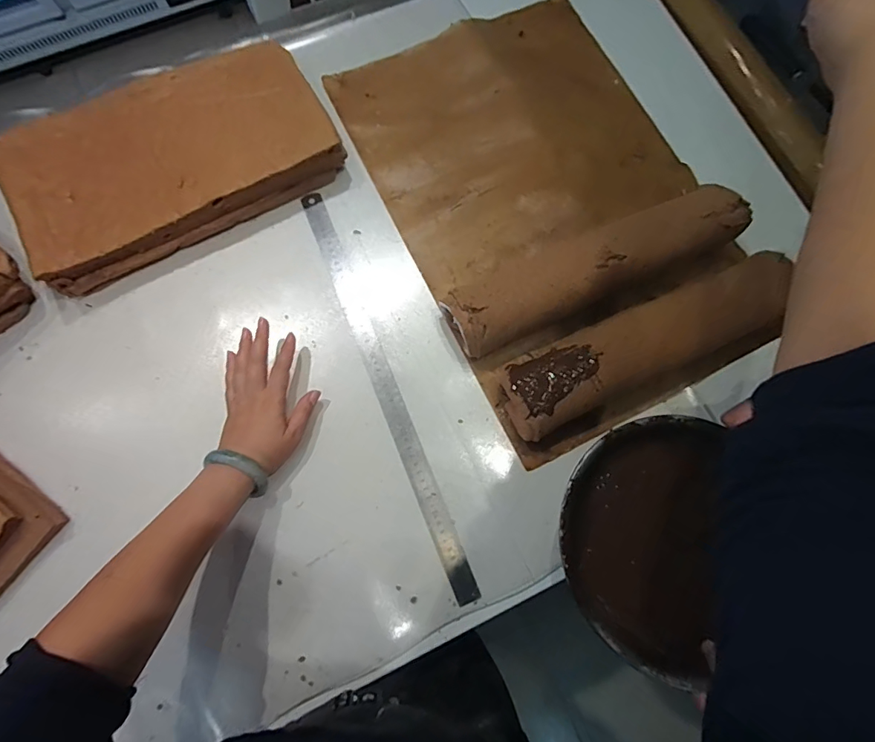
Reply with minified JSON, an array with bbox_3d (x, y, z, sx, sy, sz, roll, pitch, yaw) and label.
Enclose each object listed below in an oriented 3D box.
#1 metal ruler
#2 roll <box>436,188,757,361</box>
[{"bbox_3d":[-0.065,0.011,0.560,0.028,0.006,0.521,-20,78,-13],"label":"metal ruler"},{"bbox_3d":[0.186,-0.133,0.562,0.372,0.066,0.106,-24,79,-7],"label":"roll"}]

